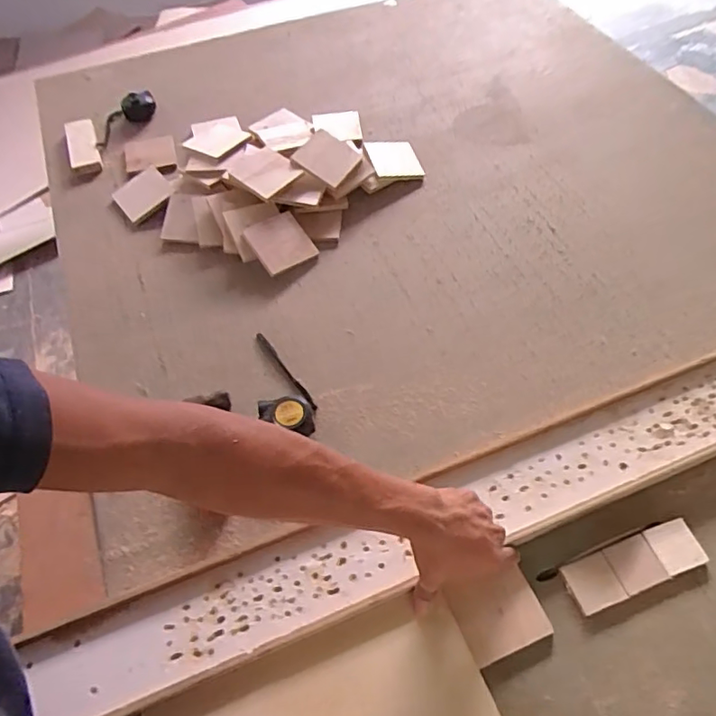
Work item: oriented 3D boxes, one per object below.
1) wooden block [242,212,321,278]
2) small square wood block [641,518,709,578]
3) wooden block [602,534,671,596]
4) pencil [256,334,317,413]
[{"bbox_3d":[-0.123,-0.183,0.884,0.089,0.011,0.088,-33,85,-17],"label":"wooden block"},{"bbox_3d":[0.352,0.209,0.616,0.053,0.008,0.052,-18,56,-10],"label":"small square wood block"},{"bbox_3d":[0.304,0.225,0.606,0.051,0.008,0.050,-19,56,-10],"label":"wooden block"},{"bbox_3d":[-0.100,0.017,0.774,0.010,0.004,0.154,-32,60,-18],"label":"pencil"}]

